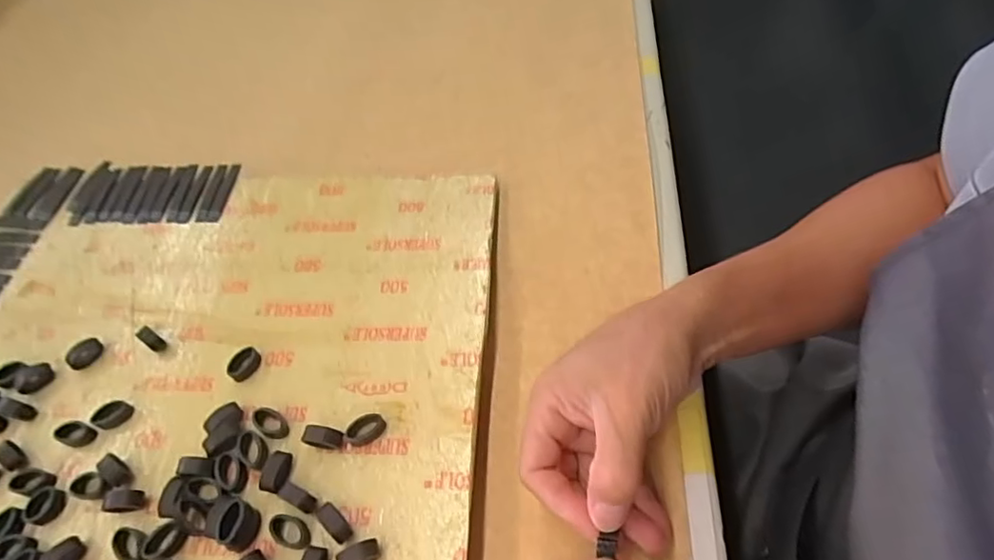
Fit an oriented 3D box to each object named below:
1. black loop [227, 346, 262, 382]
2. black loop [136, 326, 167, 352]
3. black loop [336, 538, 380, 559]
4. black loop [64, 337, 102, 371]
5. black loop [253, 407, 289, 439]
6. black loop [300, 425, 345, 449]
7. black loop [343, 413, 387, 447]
[{"bbox_3d":[-0.158,0.053,0.371,0.015,0.009,0.022,32,66,24],"label":"black loop"},{"bbox_3d":[-0.227,0.039,0.391,0.020,0.012,0.009,31,64,23],"label":"black loop"},{"bbox_3d":[-0.069,0.139,0.296,0.020,0.014,0.012,-17,57,-4],"label":"black loop"},{"bbox_3d":[-0.271,0.049,0.391,0.016,0.012,0.023,20,62,19],"label":"black loop"},{"bbox_3d":[-0.132,0.082,0.344,0.022,0.010,0.015,32,66,24],"label":"black loop"},{"bbox_3d":[-0.098,0.089,0.335,0.024,0.012,0.010,4,58,10],"label":"black loop"},{"bbox_3d":[-0.076,0.085,0.337,0.024,0.009,0.015,-22,57,-8],"label":"black loop"}]

